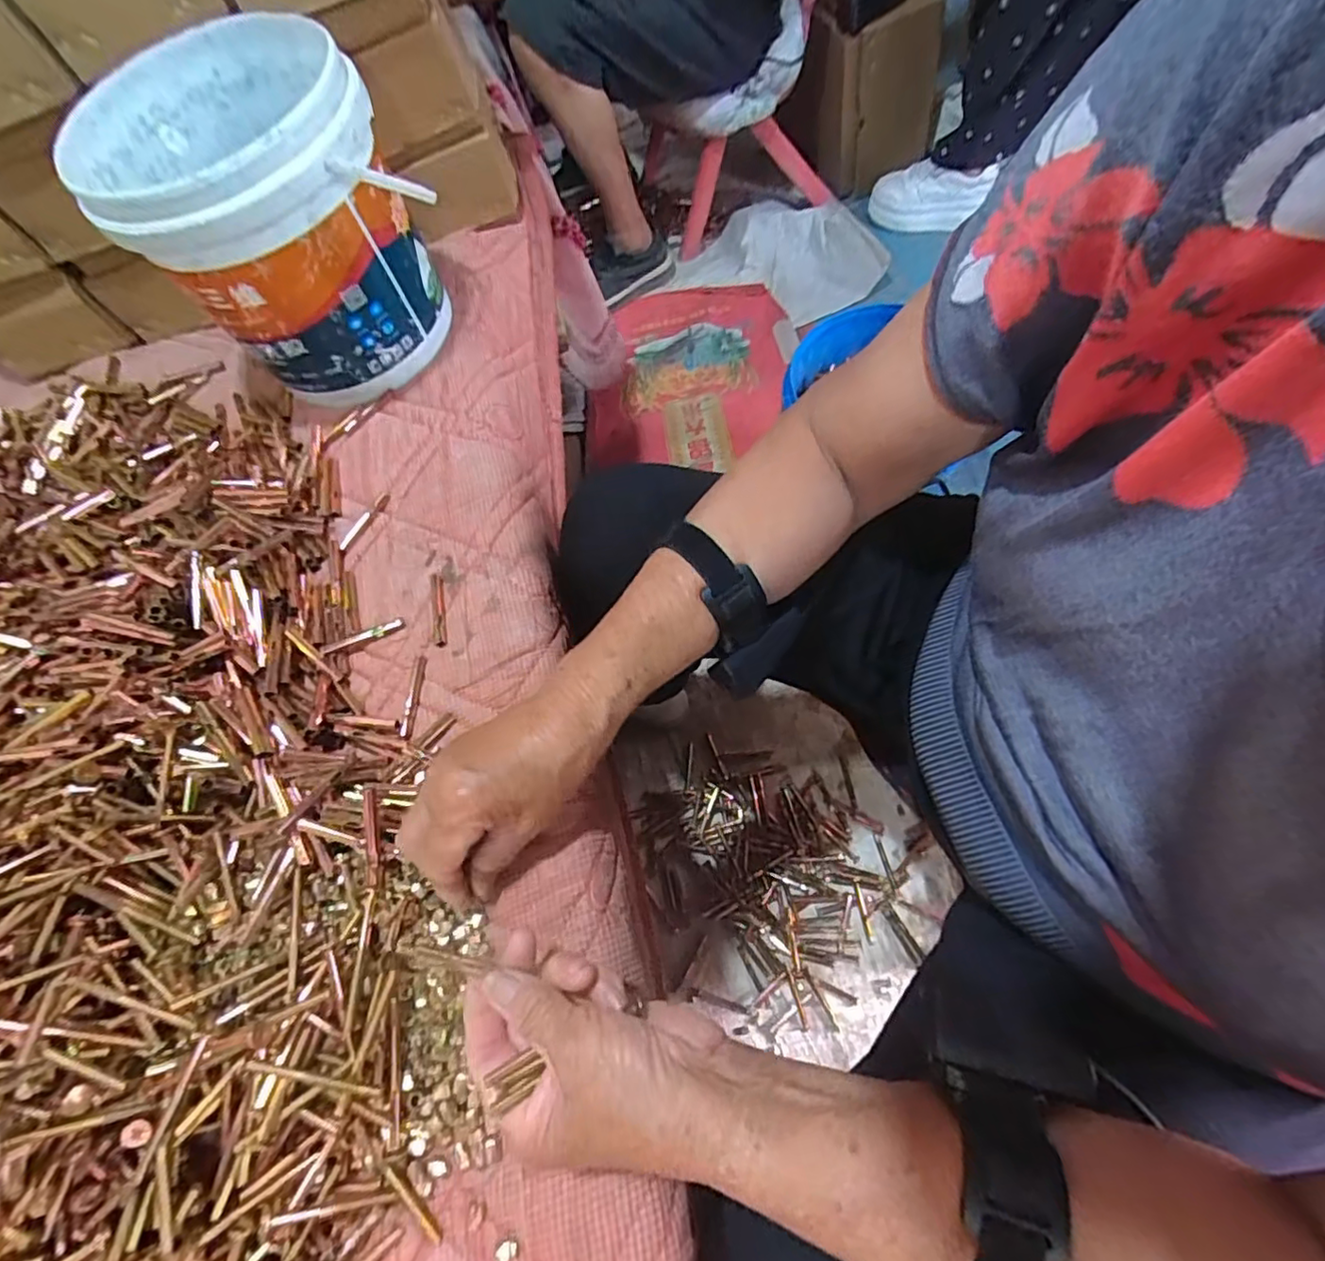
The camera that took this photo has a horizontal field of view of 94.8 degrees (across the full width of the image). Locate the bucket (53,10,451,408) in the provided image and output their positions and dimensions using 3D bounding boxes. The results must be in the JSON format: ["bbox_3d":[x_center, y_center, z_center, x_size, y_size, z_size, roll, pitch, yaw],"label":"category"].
[{"bbox_3d":[-0.317,-0.325,0.509,0.192,0.206,0.198,-2,63,3],"label":"bucket"}]

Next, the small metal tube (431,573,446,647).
[{"bbox_3d":[-0.167,-0.016,0.454,0.010,0.004,0.062,-11,63,-2],"label":"small metal tube"}]

